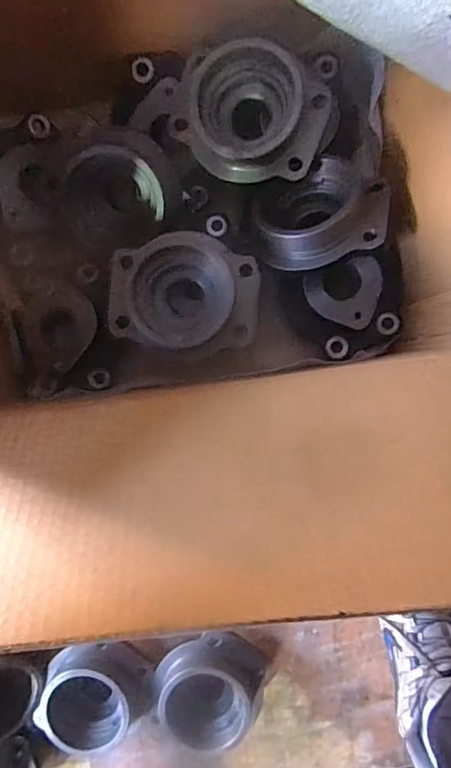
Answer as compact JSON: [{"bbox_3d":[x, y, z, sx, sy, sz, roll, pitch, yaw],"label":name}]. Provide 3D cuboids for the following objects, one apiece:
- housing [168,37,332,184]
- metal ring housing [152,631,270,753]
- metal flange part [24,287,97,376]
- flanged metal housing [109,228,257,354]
[{"bbox_3d":[0.017,-0.215,0.392,0.118,0.041,0.099,19,95,2],"label":"housing"},{"bbox_3d":[-0.014,0.296,0.496,0.115,0.055,0.097,-43,90,5],"label":"metal ring housing"},{"bbox_3d":[-0.147,-0.047,0.450,0.059,0.006,0.076,0,94,4],"label":"metal flange part"},{"bbox_3d":[-0.033,-0.077,0.420,0.118,0.048,0.092,7,94,3],"label":"flanged metal housing"}]

